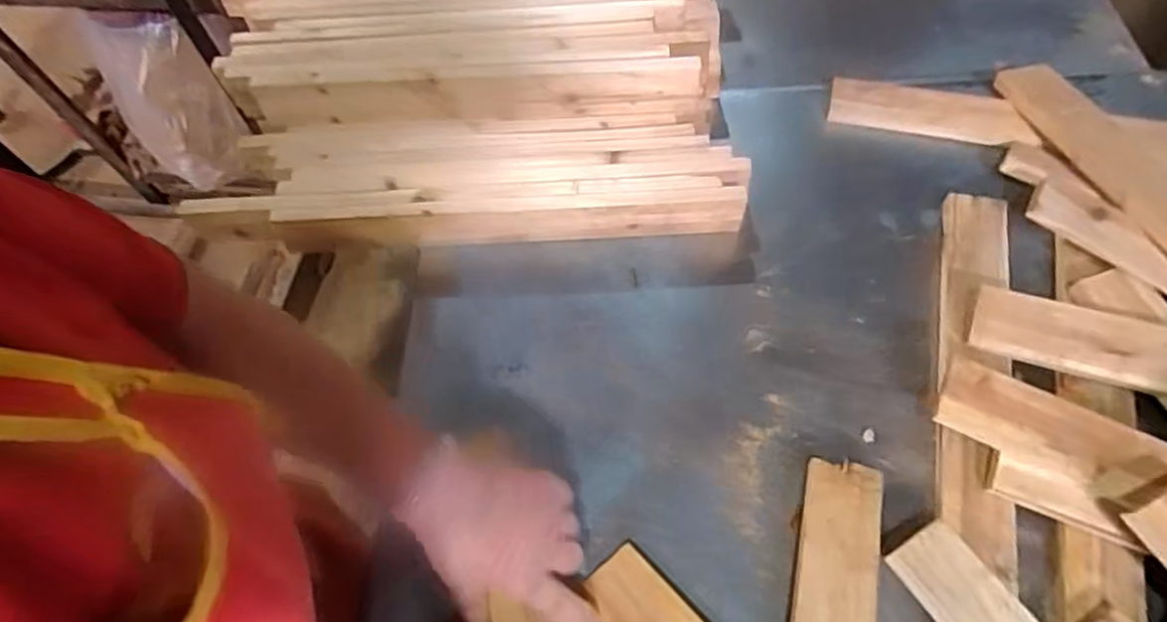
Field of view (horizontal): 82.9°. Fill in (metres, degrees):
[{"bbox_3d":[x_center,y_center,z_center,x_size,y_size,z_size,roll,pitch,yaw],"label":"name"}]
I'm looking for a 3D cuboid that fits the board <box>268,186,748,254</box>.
[{"bbox_3d":[-0.083,-0.095,0.736,0.510,0.061,0.015,-2,61,2],"label":"board"}]

